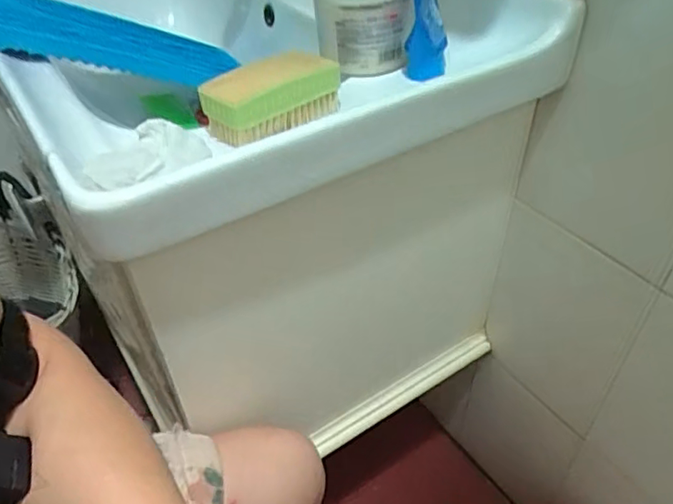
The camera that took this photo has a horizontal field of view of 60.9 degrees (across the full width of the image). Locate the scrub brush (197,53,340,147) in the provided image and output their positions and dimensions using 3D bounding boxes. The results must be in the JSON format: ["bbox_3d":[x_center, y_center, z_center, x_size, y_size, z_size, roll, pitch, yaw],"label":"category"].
[{"bbox_3d":[-0.051,-0.135,0.494,0.117,0.047,0.066,-28,48,-25],"label":"scrub brush"}]

